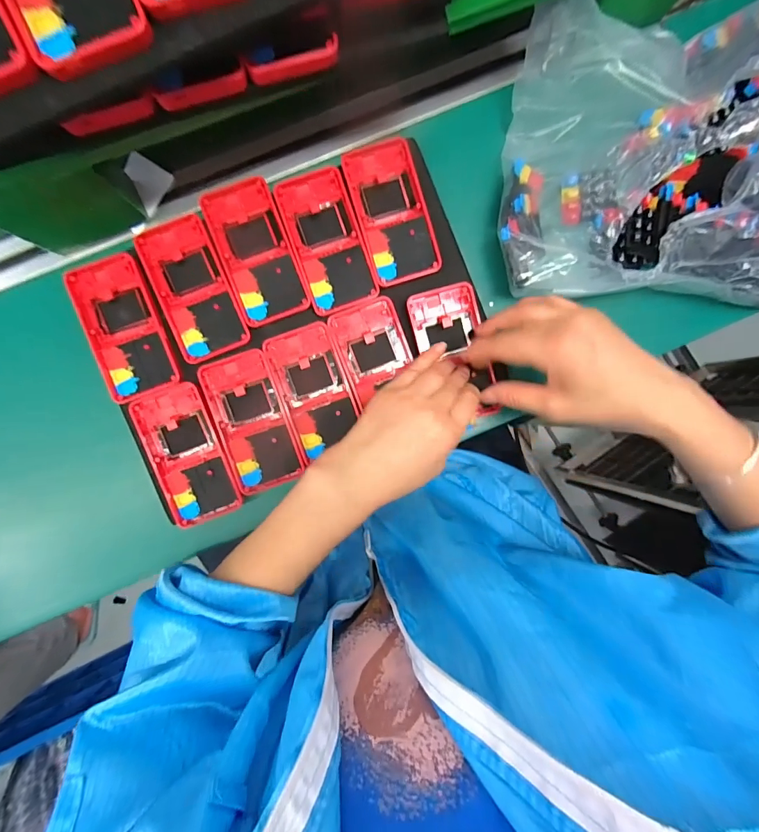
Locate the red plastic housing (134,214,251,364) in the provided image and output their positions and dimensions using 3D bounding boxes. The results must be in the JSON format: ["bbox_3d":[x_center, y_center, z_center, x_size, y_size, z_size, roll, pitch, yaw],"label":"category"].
[{"bbox_3d":[-0.166,-0.114,0.365,0.061,0.009,0.125,-22,92,-2],"label":"red plastic housing"}]

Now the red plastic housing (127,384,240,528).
[{"bbox_3d":[-0.172,0.035,0.368,0.061,0.008,0.122,-20,92,-2],"label":"red plastic housing"}]

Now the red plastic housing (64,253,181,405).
[{"bbox_3d":[-0.226,-0.080,0.369,0.064,0.019,0.125,-19,92,-2],"label":"red plastic housing"}]

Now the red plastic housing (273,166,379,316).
[{"bbox_3d":[-0.048,-0.159,0.373,0.062,0.011,0.125,-19,92,-2],"label":"red plastic housing"}]

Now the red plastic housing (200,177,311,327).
[{"bbox_3d":[-0.110,-0.147,0.367,0.060,0.008,0.125,-20,92,-2],"label":"red plastic housing"}]

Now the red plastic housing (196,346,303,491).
[{"bbox_3d":[-0.115,0.005,0.377,0.062,0.019,0.124,-19,92,-2],"label":"red plastic housing"}]

